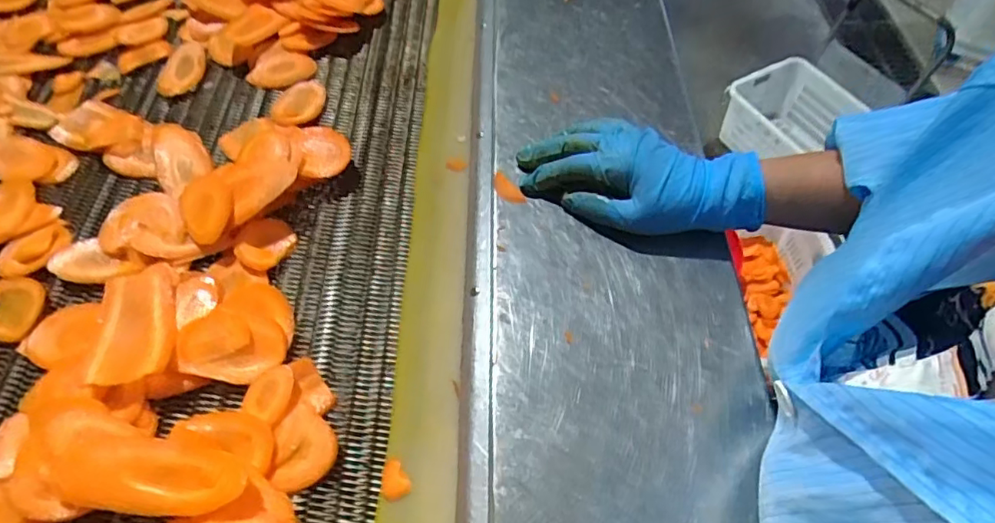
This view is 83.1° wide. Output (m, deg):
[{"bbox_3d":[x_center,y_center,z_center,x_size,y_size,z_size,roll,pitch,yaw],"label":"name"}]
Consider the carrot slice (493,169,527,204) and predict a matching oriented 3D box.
[{"bbox_3d":[0.007,-0.062,0.468,0.017,0.005,0.040,-31,61,-15],"label":"carrot slice"}]

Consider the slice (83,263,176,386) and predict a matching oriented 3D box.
[{"bbox_3d":[-0.273,0.045,0.424,0.049,0.017,0.103,-14,58,-8],"label":"slice"}]

